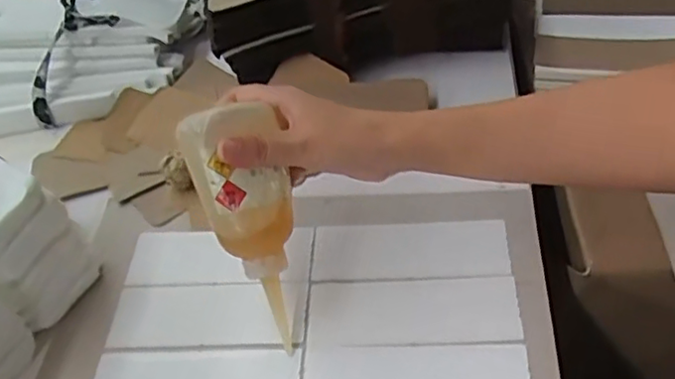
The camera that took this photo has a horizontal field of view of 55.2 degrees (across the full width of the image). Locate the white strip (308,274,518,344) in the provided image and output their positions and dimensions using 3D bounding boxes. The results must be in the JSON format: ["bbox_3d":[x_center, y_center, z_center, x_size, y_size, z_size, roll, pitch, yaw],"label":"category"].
[{"bbox_3d":[0.053,0.086,0.465,0.148,0.004,0.055,-4,47,7],"label":"white strip"}]

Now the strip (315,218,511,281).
[{"bbox_3d":[0.055,0.045,0.501,0.148,0.005,0.053,-2,46,8],"label":"strip"}]

